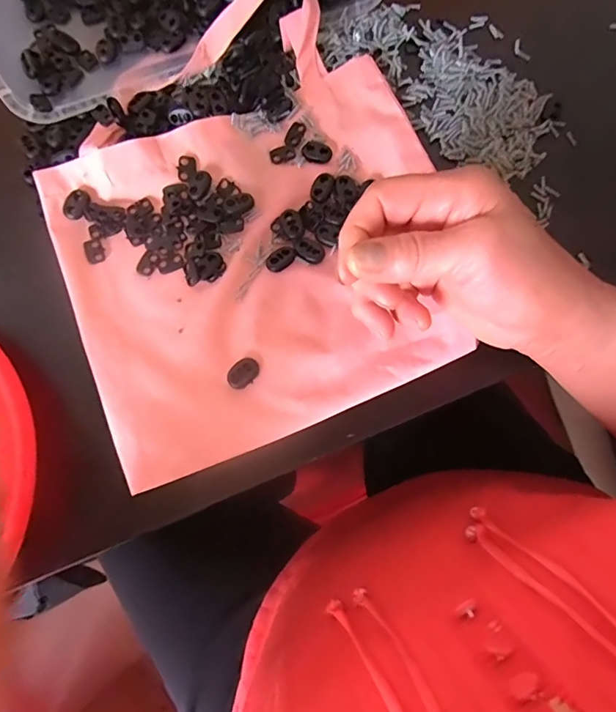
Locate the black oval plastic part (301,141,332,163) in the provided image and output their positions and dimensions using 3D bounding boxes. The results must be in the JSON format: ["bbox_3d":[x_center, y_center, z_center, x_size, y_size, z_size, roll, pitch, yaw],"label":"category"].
[{"bbox_3d":[0.007,-0.152,0.360,0.022,0.004,0.017,10,76,3],"label":"black oval plastic part"}]

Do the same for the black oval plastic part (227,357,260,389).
[{"bbox_3d":[-0.042,0.011,0.314,0.021,0.006,0.016,-38,78,-8],"label":"black oval plastic part"}]

